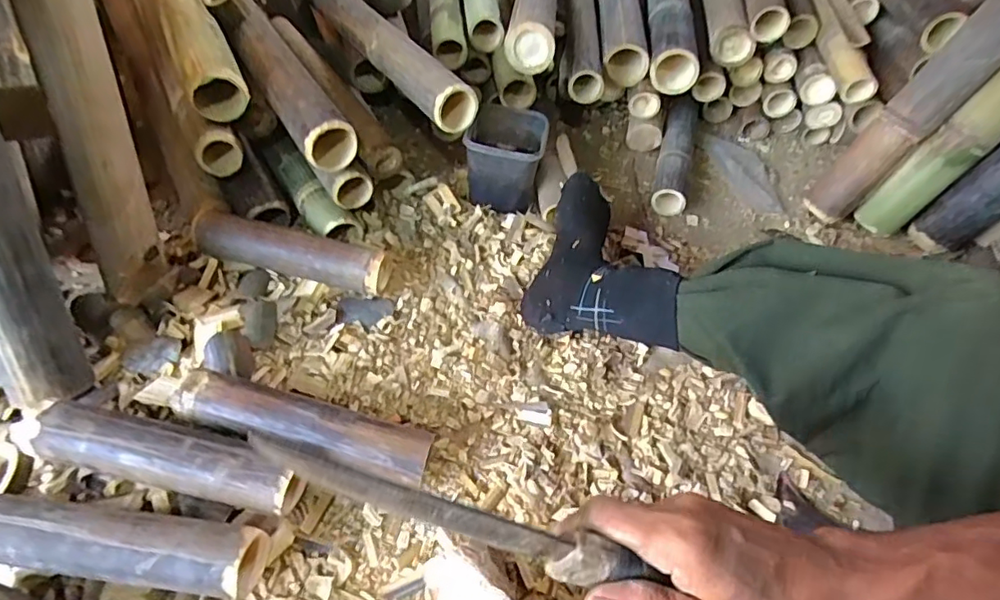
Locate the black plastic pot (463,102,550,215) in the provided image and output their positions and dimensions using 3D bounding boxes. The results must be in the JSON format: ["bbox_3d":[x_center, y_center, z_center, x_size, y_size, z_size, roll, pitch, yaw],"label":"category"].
[{"bbox_3d":[0.006,-0.205,0.852,0.110,0.123,0.108,2,51,-2],"label":"black plastic pot"}]

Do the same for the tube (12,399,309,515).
[{"bbox_3d":[-0.339,0.155,0.563,0.291,0.063,0.056,11,51,6],"label":"tube"}]

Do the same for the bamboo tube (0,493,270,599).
[{"bbox_3d":[-0.344,0.224,0.514,0.253,0.068,0.054,6,51,2],"label":"bamboo tube"}]

